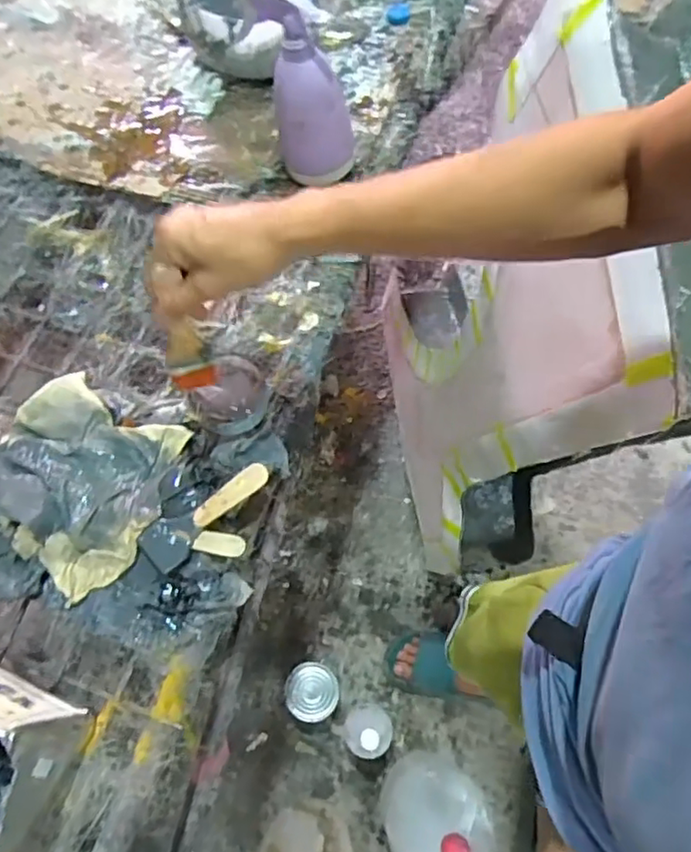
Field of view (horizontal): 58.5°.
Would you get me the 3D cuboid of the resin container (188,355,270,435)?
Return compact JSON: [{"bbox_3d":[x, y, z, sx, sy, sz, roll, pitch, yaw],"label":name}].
[{"bbox_3d":[-0.114,-0.027,0.612,0.070,0.054,0.075,1,69,-2],"label":"resin container"}]

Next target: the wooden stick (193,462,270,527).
[{"bbox_3d":[-0.102,0.063,0.556,0.078,0.004,0.021,-40,102,-17],"label":"wooden stick"}]

